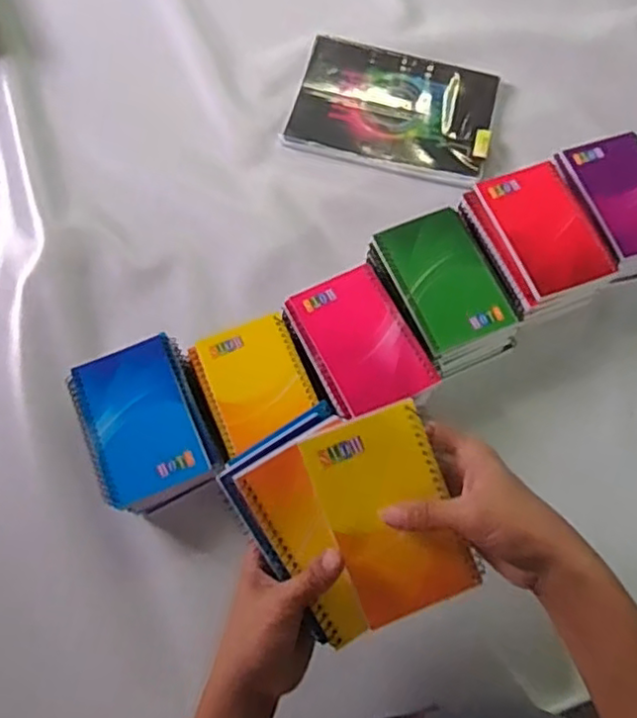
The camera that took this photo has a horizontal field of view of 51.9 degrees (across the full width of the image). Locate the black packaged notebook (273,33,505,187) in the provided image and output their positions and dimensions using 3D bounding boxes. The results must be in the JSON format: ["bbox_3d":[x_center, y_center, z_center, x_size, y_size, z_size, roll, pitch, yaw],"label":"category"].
[{"bbox_3d":[0.085,-0.284,0.743,0.220,0.012,0.163,16,70,5],"label":"black packaged notebook"}]

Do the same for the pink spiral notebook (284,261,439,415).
[{"bbox_3d":[0.036,-0.016,0.580,0.092,0.012,0.132,-27,72,-11],"label":"pink spiral notebook"}]

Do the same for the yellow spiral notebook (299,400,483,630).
[{"bbox_3d":[0.047,0.101,0.431,0.080,0.007,0.126,-21,85,0],"label":"yellow spiral notebook"}]

